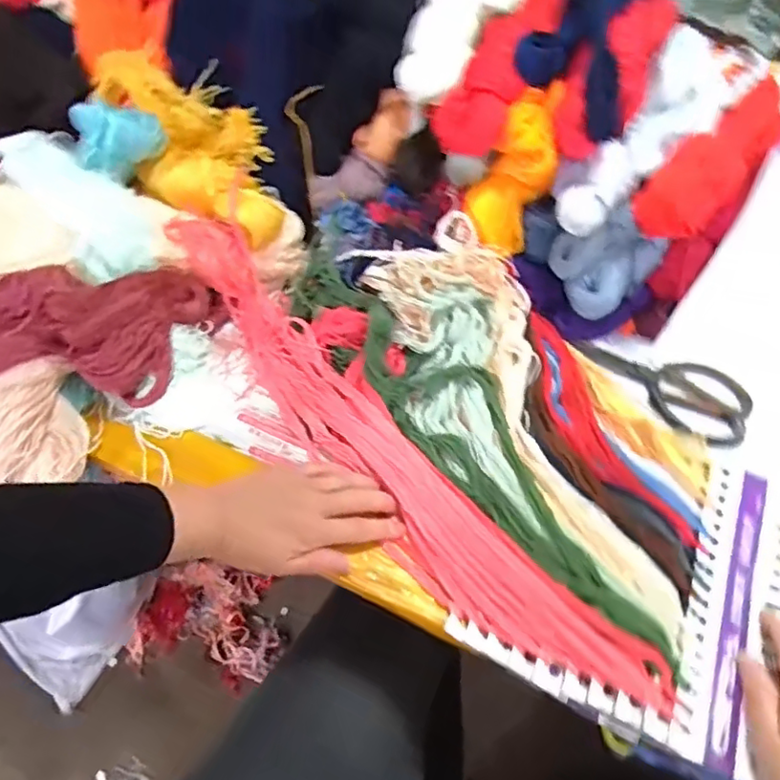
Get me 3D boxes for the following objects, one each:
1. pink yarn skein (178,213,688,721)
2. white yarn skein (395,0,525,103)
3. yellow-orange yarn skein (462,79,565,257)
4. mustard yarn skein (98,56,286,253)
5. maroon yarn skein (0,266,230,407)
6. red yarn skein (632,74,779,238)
[{"bbox_3d":[-0.009,0.040,0.548,0.097,0.076,0.585,-33,63,-24],"label":"pink yarn skein"},{"bbox_3d":[0.093,-0.392,0.622,0.087,0.055,0.253,36,79,20],"label":"white yarn skein"},{"bbox_3d":[0.125,-0.224,0.606,0.075,0.170,0.054,23,23,12],"label":"yellow-orange yarn skein"},{"bbox_3d":[-0.229,-0.274,0.668,0.122,0.072,0.311,-32,63,-23],"label":"mustard yarn skein"},{"bbox_3d":[-0.293,-0.046,0.540,0.295,0.106,0.117,-20,58,-17],"label":"maroon yarn skein"},{"bbox_3d":[0.354,-0.249,0.631,0.066,0.055,0.284,40,62,22],"label":"red yarn skein"}]

